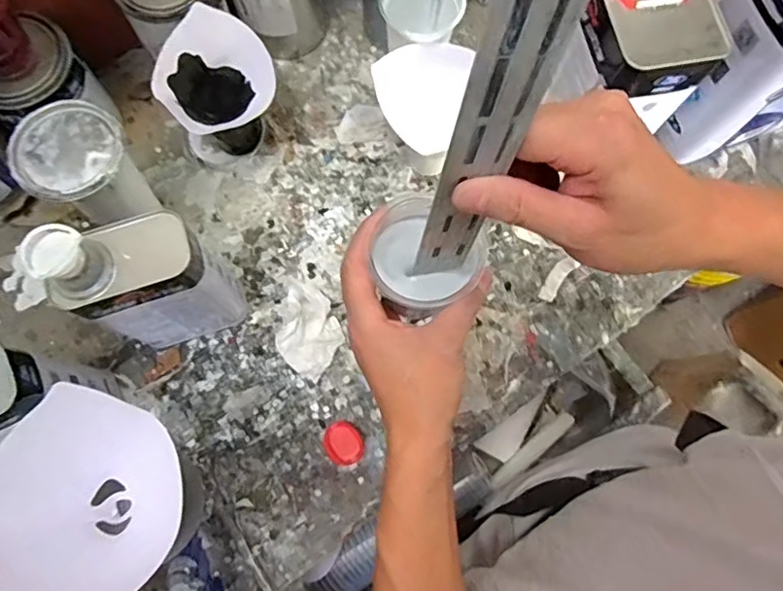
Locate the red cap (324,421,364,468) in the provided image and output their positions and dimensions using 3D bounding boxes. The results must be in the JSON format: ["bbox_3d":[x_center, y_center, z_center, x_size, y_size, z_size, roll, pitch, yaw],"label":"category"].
[{"bbox_3d":[-0.050,0.154,0.585,0.037,0.023,0.044,-30,79,-9],"label":"red cap"}]

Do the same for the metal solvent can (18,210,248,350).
[{"bbox_3d":[-0.218,-0.009,0.519,0.113,0.230,0.058,-23,78,-7],"label":"metal solvent can"}]

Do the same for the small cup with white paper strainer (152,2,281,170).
[{"bbox_3d":[-0.186,-0.219,0.619,0.114,0.141,0.096,-38,80,-10],"label":"small cup with white paper strainer"}]

